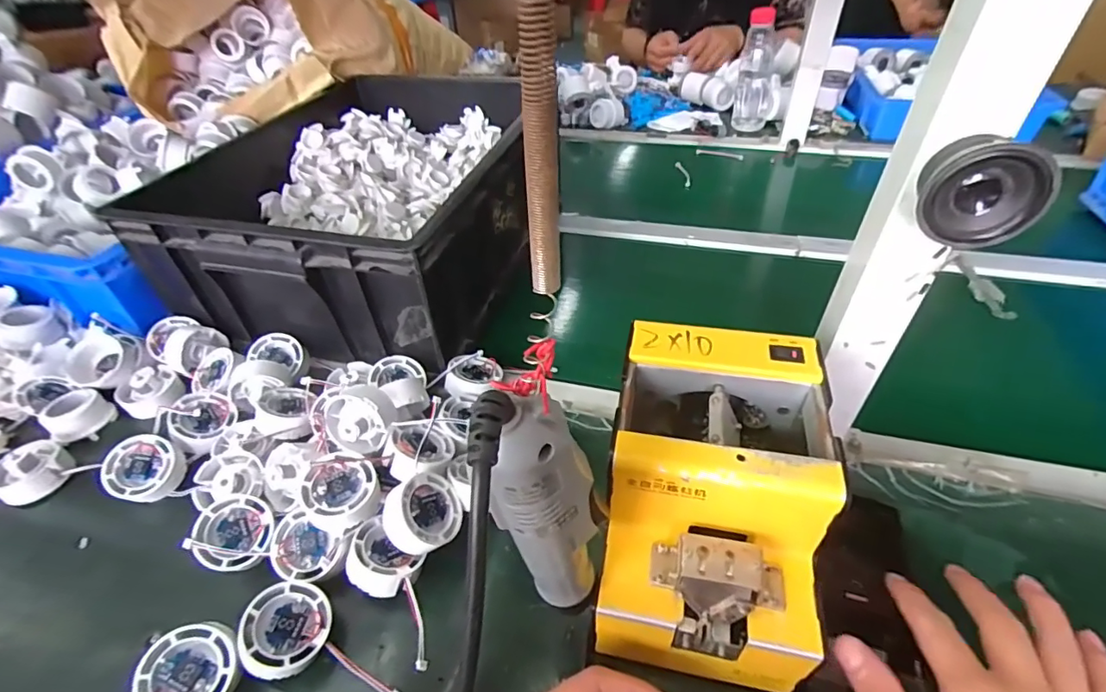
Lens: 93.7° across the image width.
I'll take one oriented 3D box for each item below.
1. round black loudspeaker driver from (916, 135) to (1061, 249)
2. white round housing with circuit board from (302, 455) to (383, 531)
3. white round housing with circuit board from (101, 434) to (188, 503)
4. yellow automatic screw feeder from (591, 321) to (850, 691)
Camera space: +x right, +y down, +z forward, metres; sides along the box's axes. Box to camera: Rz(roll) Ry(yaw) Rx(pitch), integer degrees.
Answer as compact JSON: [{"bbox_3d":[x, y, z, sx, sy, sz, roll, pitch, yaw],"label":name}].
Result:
[{"bbox_3d":[0.218,-0.080,0.264,0.052,0.051,0.028,16,46,20],"label":"round black loudspeaker driver"},{"bbox_3d":[-0.161,0.110,0.396,0.051,0.027,0.051,5,54,-7],"label":"white round housing with circuit board"},{"bbox_3d":[-0.356,0.107,0.453,0.055,0.023,0.054,6,68,-15],"label":"white round housing with circuit board"},{"bbox_3d":[0.103,0.103,0.346,0.119,0.148,0.175,6,44,11],"label":"yellow automatic screw feeder"}]

